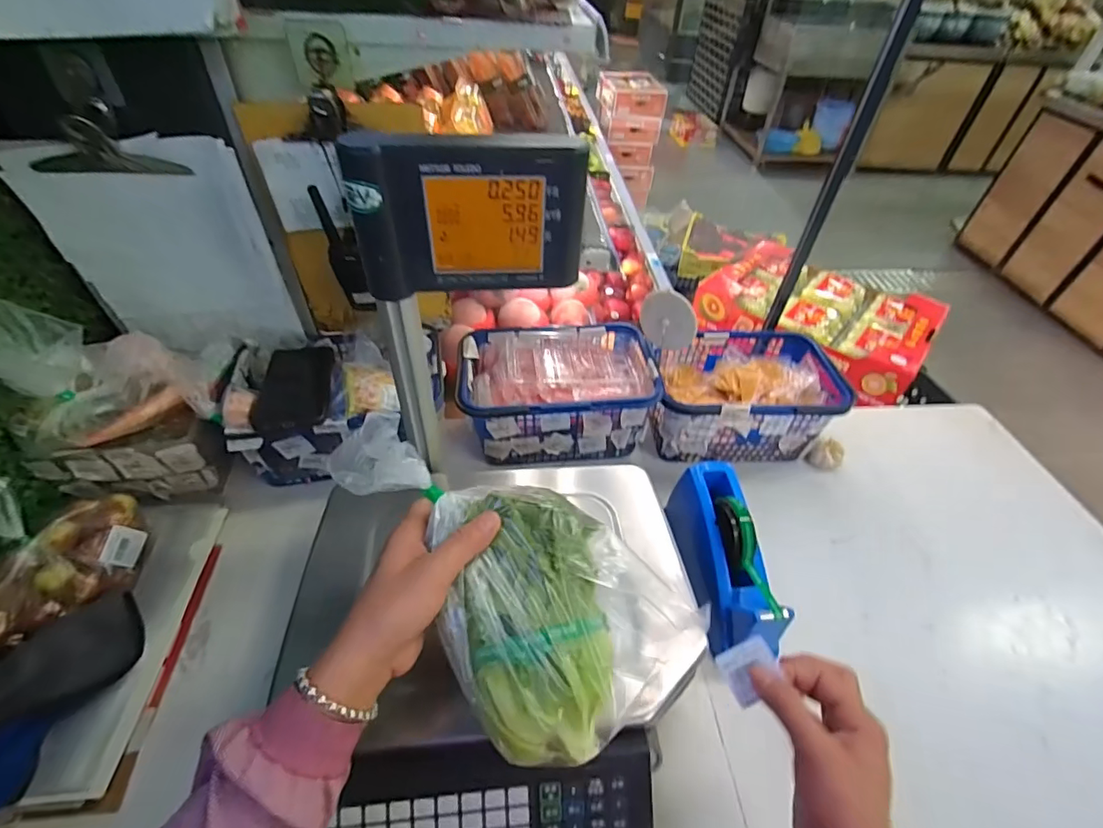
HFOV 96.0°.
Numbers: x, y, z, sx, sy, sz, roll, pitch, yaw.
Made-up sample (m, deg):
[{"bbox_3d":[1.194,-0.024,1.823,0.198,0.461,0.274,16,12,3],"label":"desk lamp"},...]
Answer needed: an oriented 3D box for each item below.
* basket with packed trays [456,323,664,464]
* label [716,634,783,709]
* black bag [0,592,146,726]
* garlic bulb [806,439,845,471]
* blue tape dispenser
[{"bbox_3d":[0.007,-0.032,0.741,0.266,0.118,0.183,-1,45,-5],"label":"basket with packed trays"},{"bbox_3d":[0.145,0.186,0.361,0.041,0.006,0.037,-41,44,17],"label":"label"},{"bbox_3d":[-0.497,0.248,0.467,0.183,0.012,0.084,-22,67,-29],"label":"black bag"},{"bbox_3d":[0.426,0.064,0.767,0.044,0.033,0.041,-30,54,-29],"label":"garlic bulb"},{"bbox_3d":[0.201,0.156,0.586,0.070,0.097,0.225,-2,45,-6],"label":"blue tape dispenser"}]

